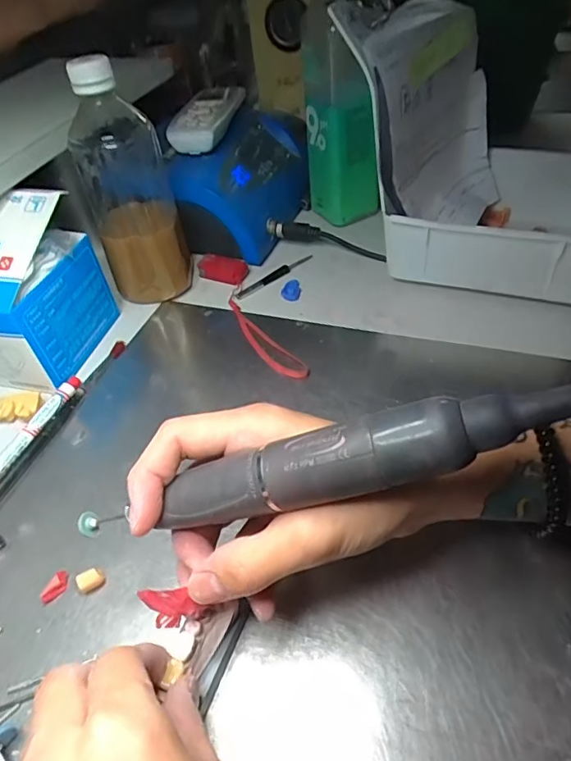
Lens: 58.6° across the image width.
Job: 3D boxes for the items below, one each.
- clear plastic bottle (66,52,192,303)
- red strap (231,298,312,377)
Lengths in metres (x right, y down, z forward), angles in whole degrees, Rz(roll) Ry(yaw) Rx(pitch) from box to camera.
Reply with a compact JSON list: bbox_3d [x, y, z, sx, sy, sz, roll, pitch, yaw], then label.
[{"bbox_3d":[-0.126,-0.151,0.413,0.067,0.182,0.055,-15,46,-7],"label":"clear plastic bottle"},{"bbox_3d":[-0.022,-0.035,0.411,0.021,0.004,0.119,-30,50,-21],"label":"red strap"}]

